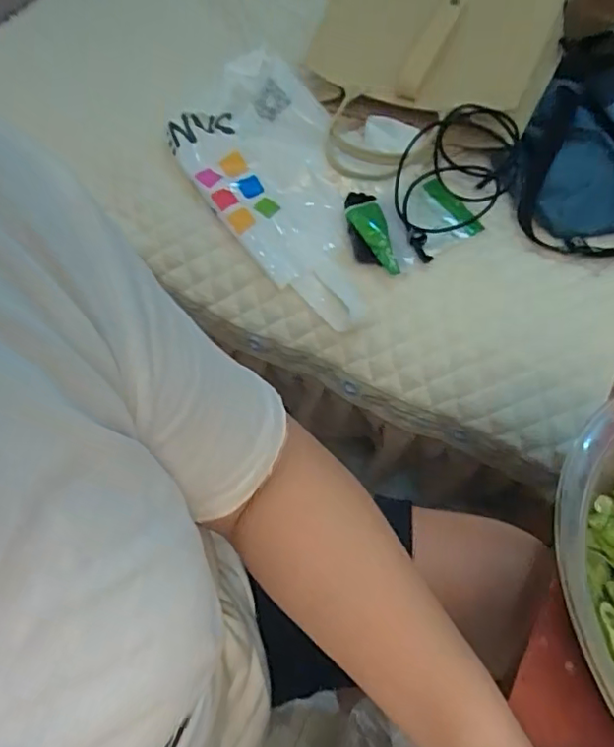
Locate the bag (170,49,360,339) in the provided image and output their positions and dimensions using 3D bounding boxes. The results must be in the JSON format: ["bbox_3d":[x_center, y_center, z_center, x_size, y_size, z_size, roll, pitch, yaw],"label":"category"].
[{"bbox_3d":[-0.037,-0.263,0.827,0.203,0.057,0.435,-30,80,-11],"label":"bag"}]

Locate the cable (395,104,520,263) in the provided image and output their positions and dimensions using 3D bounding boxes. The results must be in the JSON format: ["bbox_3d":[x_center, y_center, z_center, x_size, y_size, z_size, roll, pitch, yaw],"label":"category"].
[{"bbox_3d":[0.197,-0.257,0.797,0.153,0.107,0.188,19,63,9],"label":"cable"}]

